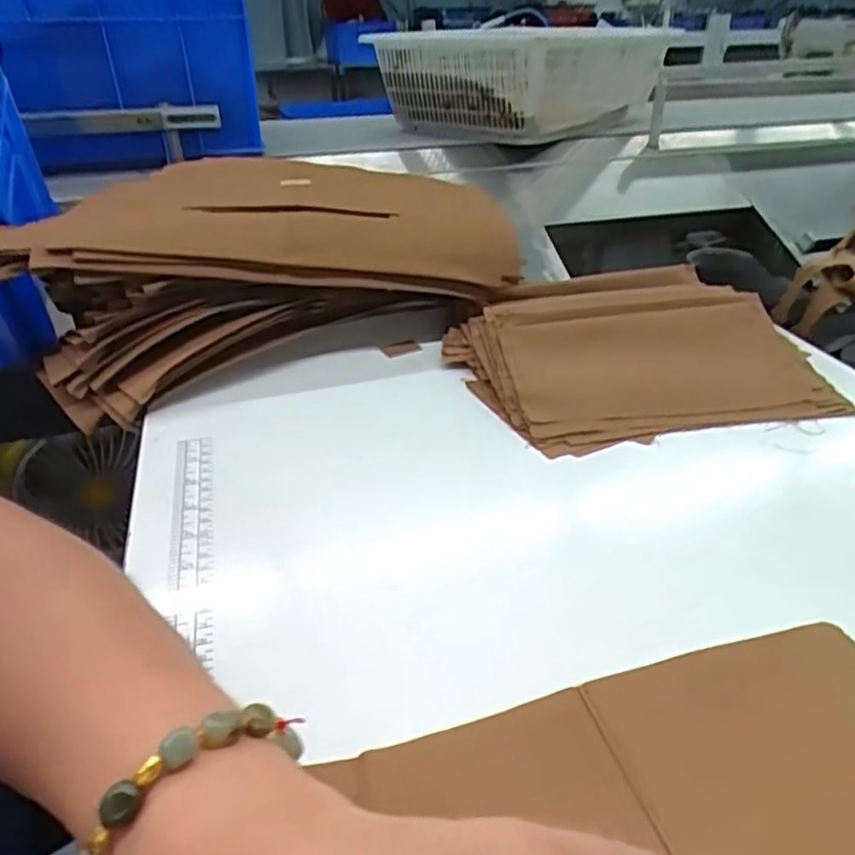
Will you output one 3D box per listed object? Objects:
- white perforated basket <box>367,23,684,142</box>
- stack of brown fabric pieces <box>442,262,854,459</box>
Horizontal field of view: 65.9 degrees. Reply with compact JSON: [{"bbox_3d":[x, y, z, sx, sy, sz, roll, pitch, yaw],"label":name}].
[{"bbox_3d":[0.162,-0.589,1.114,0.432,0.134,0.295,-29,41,-35],"label":"white perforated basket"},{"bbox_3d":[0.147,-0.064,0.514,0.229,0.045,0.208,-9,33,-11],"label":"stack of brown fabric pieces"}]

